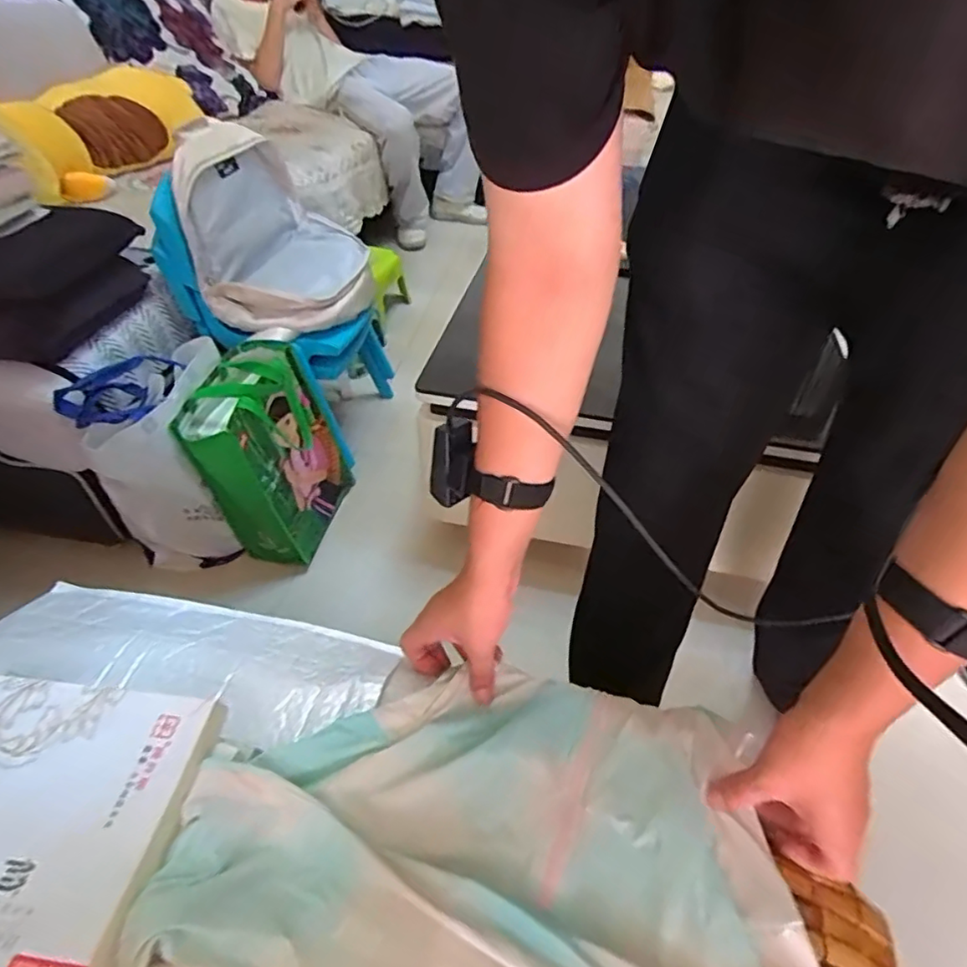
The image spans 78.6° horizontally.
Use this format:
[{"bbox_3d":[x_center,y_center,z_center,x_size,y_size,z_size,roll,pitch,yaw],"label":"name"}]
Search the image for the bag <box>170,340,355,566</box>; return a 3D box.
[{"bbox_3d":[-0.398,-0.052,1.107,0.170,0.344,0.259,7,43,7],"label":"bag"}]

